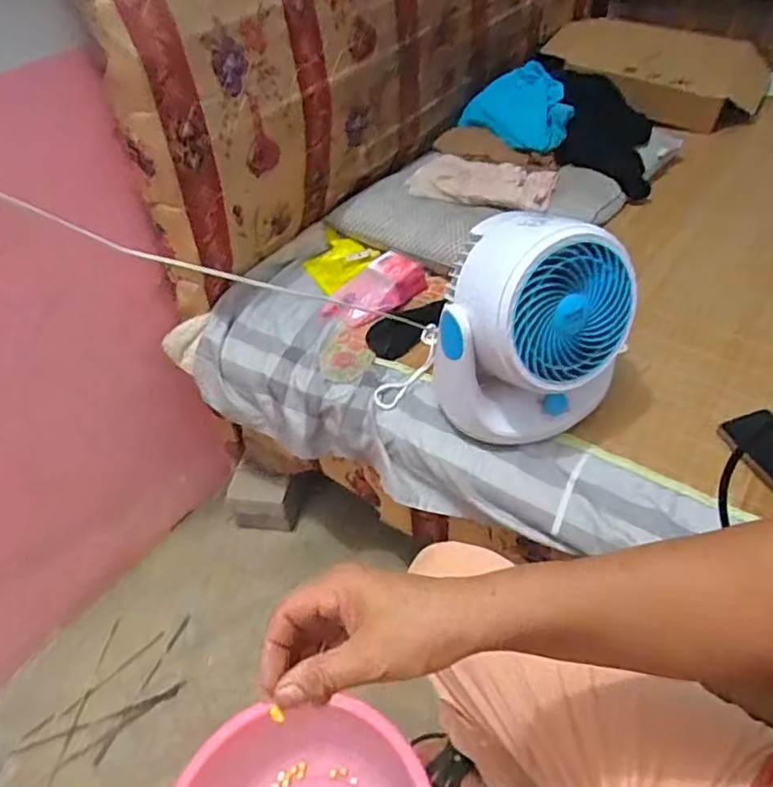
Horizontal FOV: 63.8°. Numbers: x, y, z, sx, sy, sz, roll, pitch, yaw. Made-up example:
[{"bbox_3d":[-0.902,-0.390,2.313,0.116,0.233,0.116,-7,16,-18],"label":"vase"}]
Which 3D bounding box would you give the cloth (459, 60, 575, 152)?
[{"bbox_3d":[0.263,-0.568,1.226,0.253,0.143,0.062,40,20,33],"label":"cloth"}]

